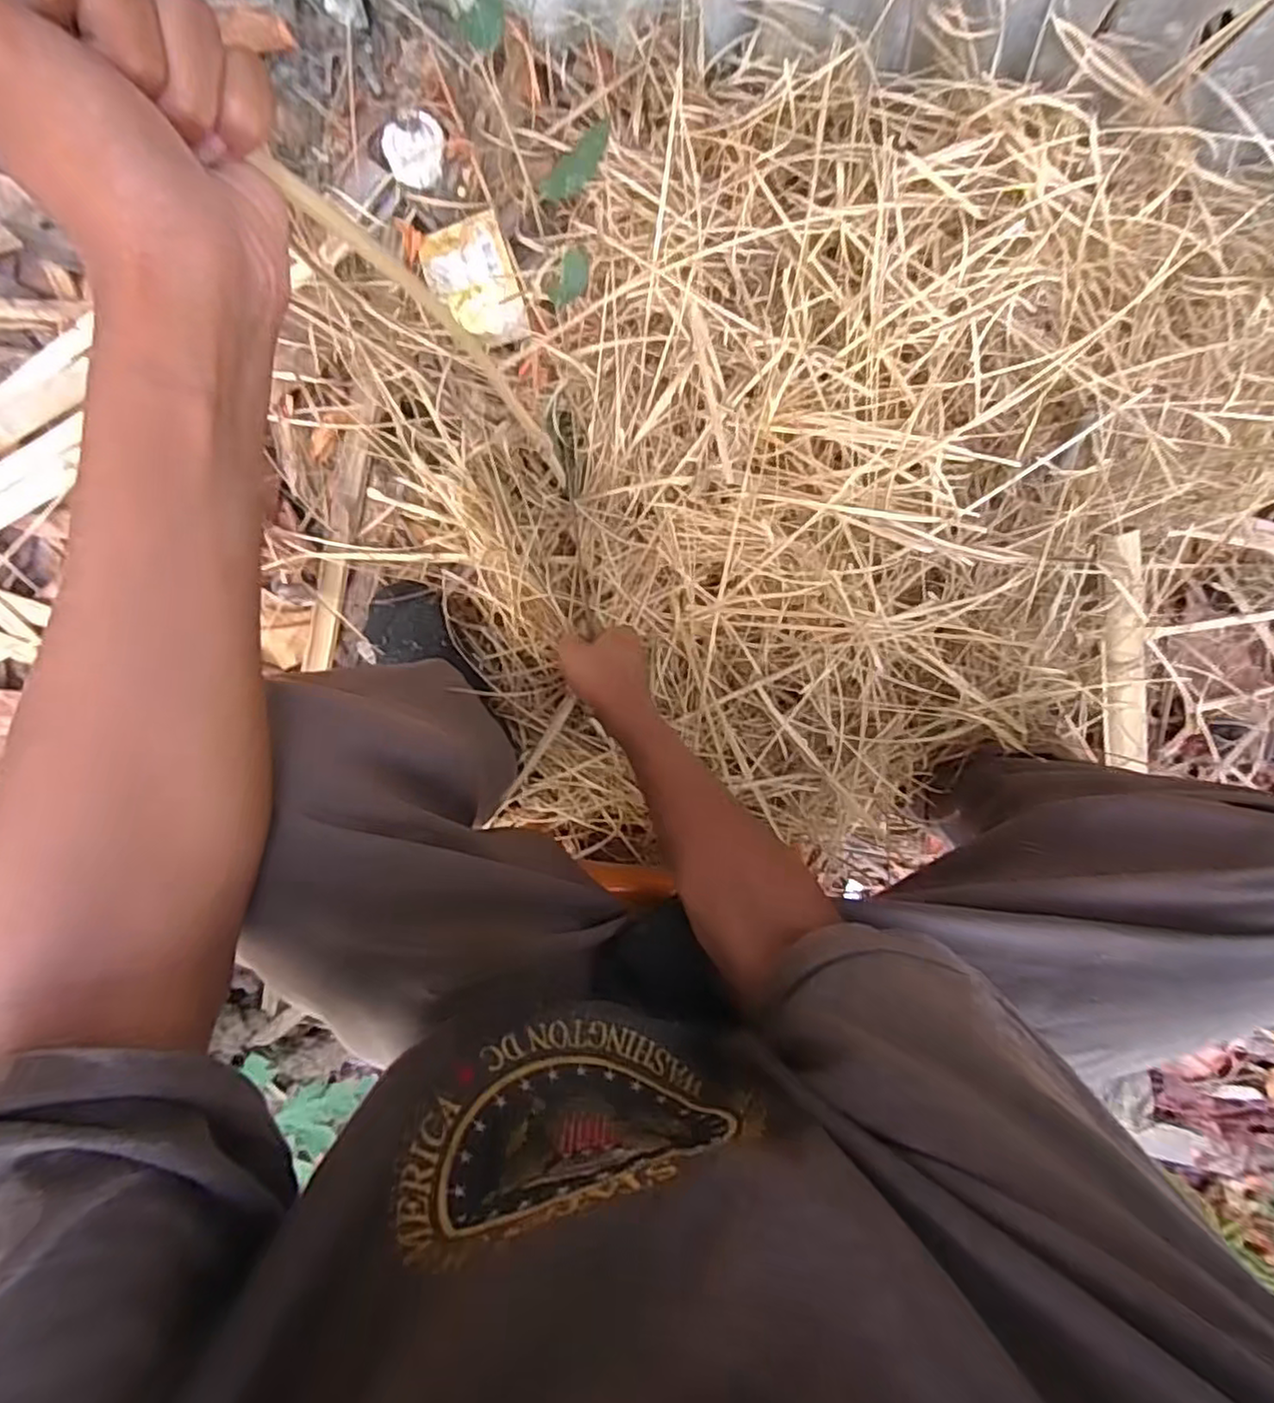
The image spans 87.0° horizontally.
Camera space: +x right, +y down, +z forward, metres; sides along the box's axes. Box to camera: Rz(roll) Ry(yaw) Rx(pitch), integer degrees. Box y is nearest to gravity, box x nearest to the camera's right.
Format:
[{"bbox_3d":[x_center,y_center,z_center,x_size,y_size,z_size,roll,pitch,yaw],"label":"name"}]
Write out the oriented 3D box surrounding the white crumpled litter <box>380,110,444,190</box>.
[{"bbox_3d":[-0.204,-0.506,0.620,0.055,0.016,0.052,-1,97,-4],"label":"white crumpled litter"}]

